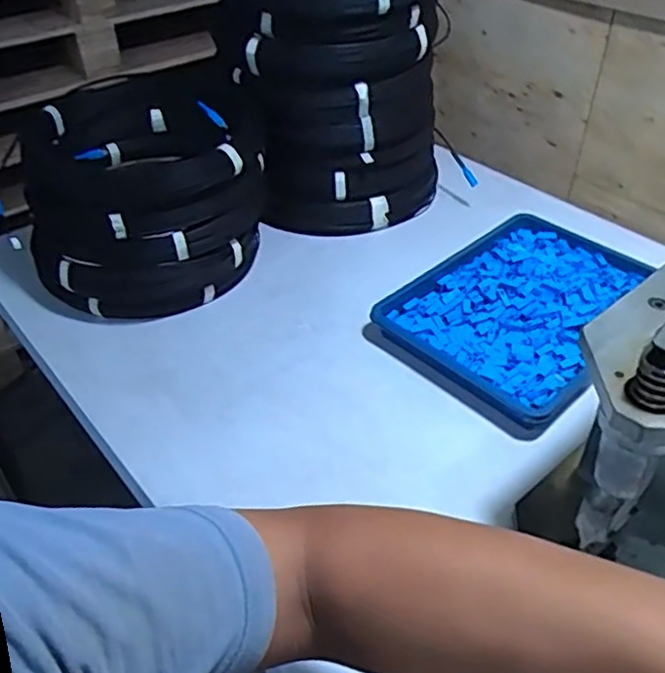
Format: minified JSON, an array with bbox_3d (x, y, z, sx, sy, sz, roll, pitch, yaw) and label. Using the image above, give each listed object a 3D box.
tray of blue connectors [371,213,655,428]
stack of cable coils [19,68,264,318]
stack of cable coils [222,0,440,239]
[{"bbox_3d":[0.237,-0.037,0.813,0.325,0.036,0.233,-33,50,-32],"label":"tray of blue connectors"},{"bbox_3d":[-0.230,-0.183,0.854,0.277,0.180,0.283,-4,41,-4],"label":"stack of cable coils"},{"bbox_3d":[0.008,-0.350,0.923,0.263,0.359,0.253,-1,41,0],"label":"stack of cable coils"}]

